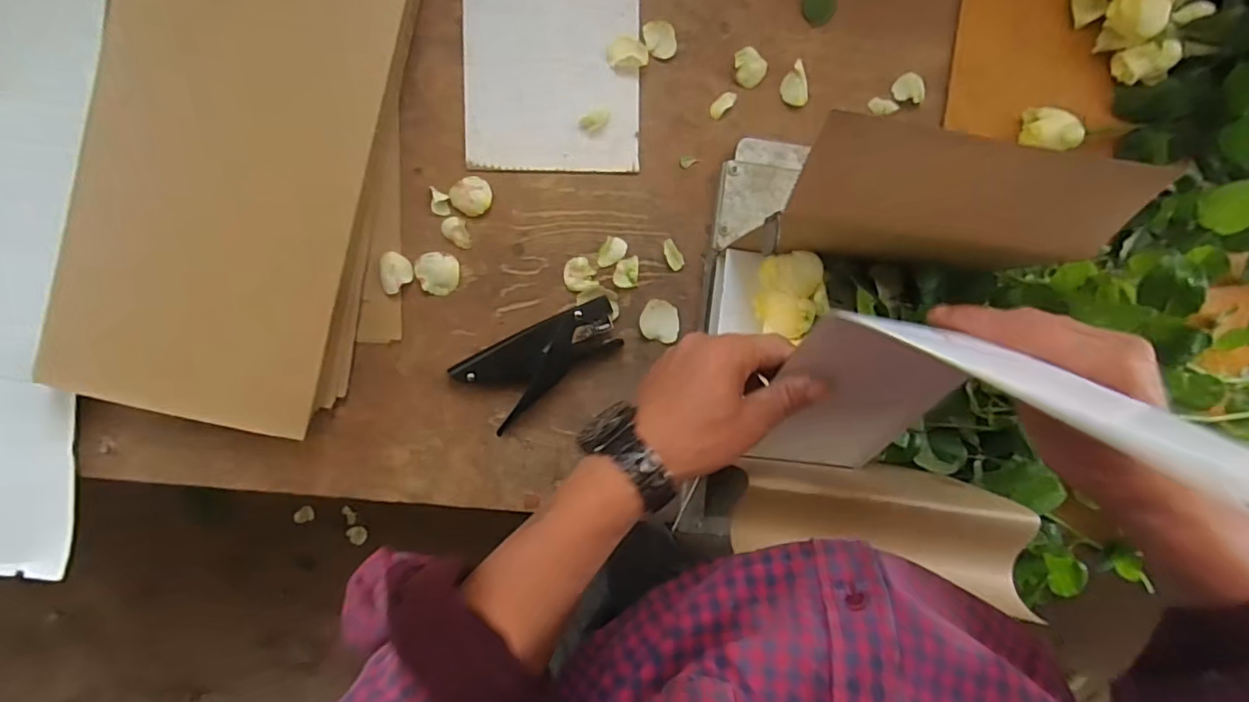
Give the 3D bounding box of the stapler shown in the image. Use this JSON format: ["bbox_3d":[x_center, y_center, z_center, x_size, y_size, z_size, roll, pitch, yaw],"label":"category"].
[{"bbox_3d":[-0.072,0.006,0.534,0.145,0.026,0.068,-32,96,-2],"label":"stapler"}]

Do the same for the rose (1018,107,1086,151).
[{"bbox_3d":[0.396,-0.206,0.545,0.042,0.037,0.046,-7,95,-5],"label":"rose"}]

